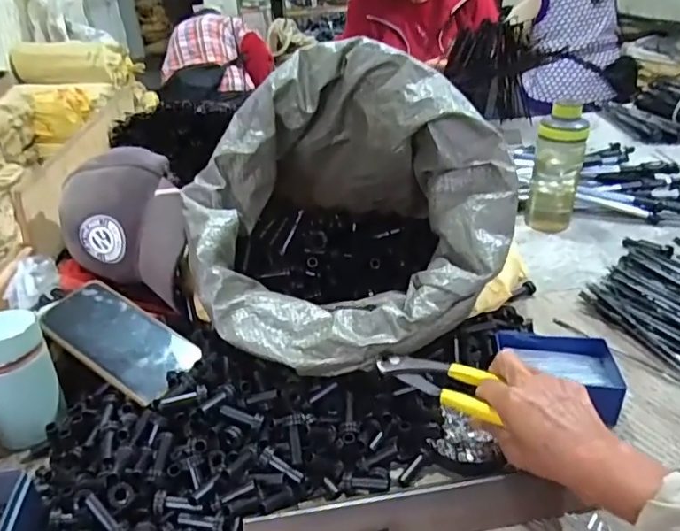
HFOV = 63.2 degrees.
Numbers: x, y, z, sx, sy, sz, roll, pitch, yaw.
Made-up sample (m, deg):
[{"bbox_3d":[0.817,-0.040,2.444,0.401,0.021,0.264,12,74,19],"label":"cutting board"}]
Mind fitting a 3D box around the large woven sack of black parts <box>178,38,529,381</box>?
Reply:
[{"bbox_3d":[-0.019,-0.080,0.585,0.285,0.246,0.344,-15,32,-19],"label":"large woven sack of black parts"}]

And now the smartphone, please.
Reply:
[{"bbox_3d":[-0.219,0.072,0.549,0.164,0.009,0.073,27,53,24],"label":"smartphone"}]

